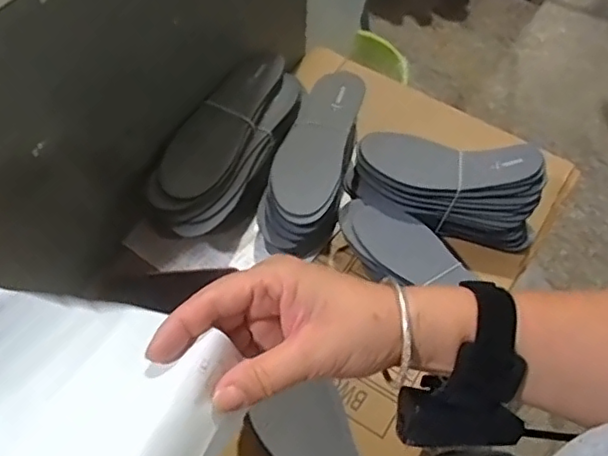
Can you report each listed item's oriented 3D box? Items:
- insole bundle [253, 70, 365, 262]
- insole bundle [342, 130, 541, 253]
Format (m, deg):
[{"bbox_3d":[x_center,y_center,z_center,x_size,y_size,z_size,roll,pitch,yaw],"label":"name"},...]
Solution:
[{"bbox_3d":[0.016,-0.077,0.806,0.091,0.105,0.258,16,59,9],"label":"insole bundle"},{"bbox_3d":[0.175,-0.054,0.769,0.231,0.103,0.097,6,58,3],"label":"insole bundle"}]

